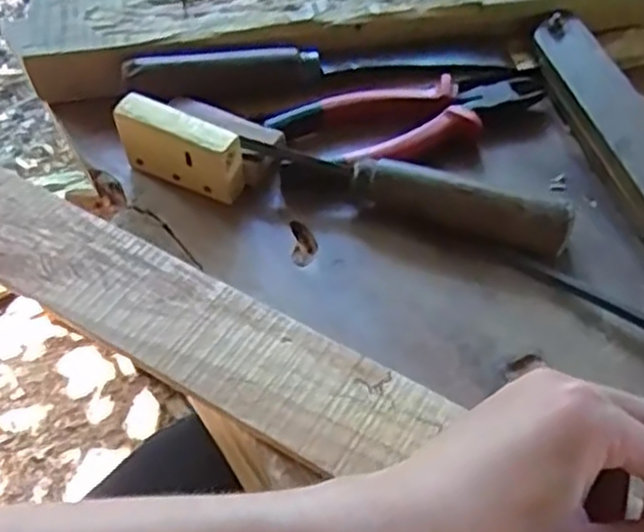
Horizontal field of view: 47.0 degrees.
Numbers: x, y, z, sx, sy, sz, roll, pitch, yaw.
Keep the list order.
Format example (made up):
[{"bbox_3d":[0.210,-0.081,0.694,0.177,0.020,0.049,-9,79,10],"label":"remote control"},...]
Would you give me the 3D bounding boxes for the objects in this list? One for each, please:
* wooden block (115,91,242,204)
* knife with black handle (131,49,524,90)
[{"bbox_3d":[-0.085,-0.070,0.447,0.080,0.051,0.017,21,52,16],"label":"wooden block"},{"bbox_3d":[0.005,-0.133,0.503,0.265,0.027,0.025,-3,53,-3],"label":"knife with black handle"}]

